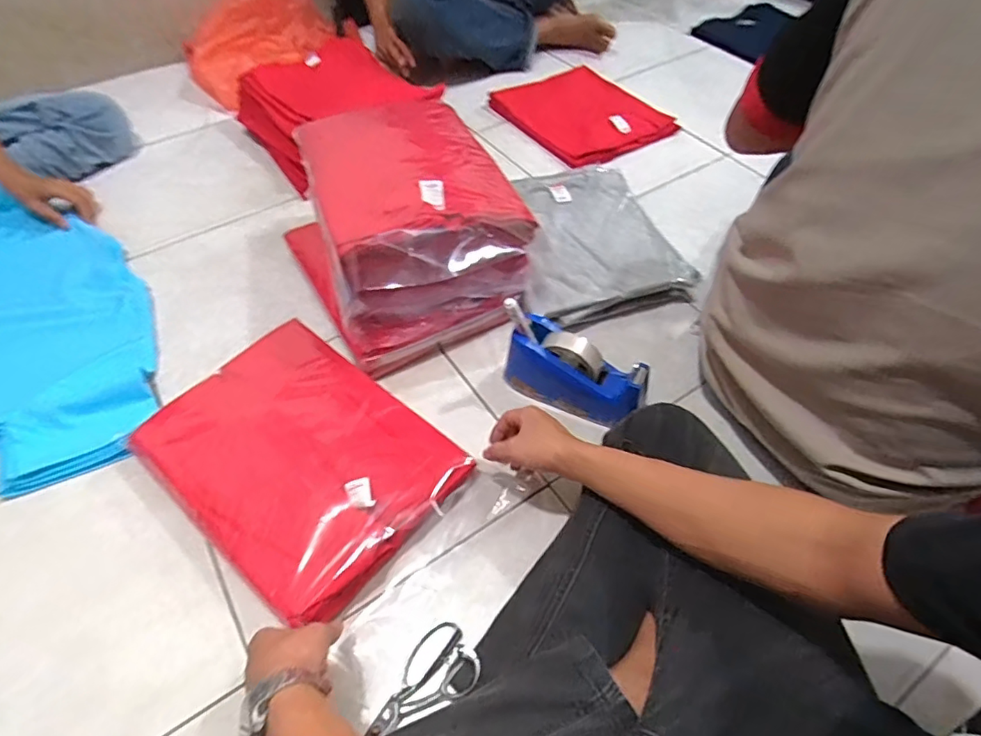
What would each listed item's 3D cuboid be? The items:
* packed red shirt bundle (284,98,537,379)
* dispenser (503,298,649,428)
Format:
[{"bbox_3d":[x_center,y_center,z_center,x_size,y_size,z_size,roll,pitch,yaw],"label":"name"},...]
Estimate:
[{"bbox_3d":[-0.127,-0.253,0.890,0.287,0.205,0.478,-15,54,-11],"label":"packed red shirt bundle"},{"bbox_3d":[0.118,-0.001,0.757,0.200,0.132,0.069,23,56,17],"label":"dispenser"}]

